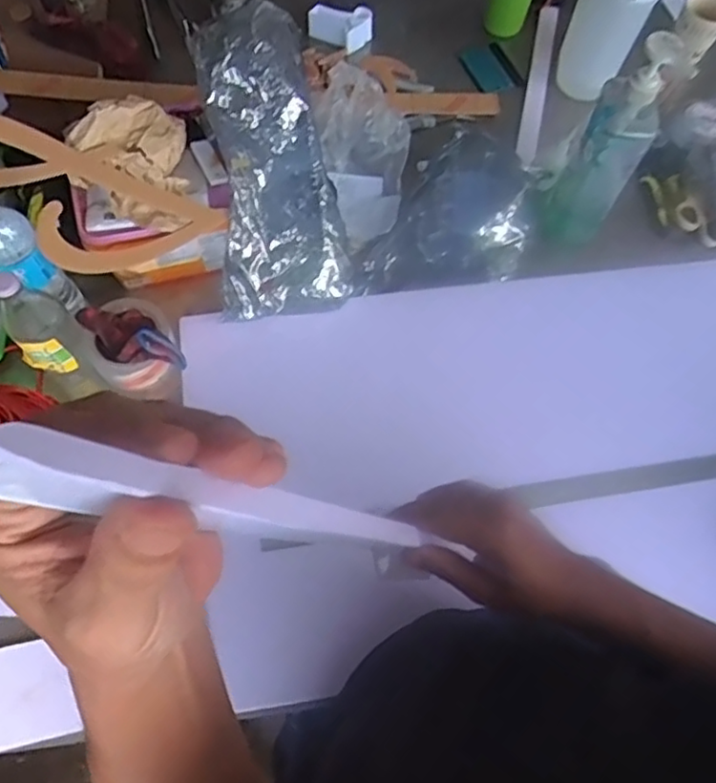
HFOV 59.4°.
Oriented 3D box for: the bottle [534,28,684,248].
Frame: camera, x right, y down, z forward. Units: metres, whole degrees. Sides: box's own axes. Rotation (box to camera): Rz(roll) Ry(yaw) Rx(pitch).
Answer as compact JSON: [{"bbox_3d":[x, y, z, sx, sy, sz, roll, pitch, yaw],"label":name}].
[{"bbox_3d":[0.292,-0.295,0.752,0.095,0.272,0.089,28,68,9],"label":"bottle"}]

